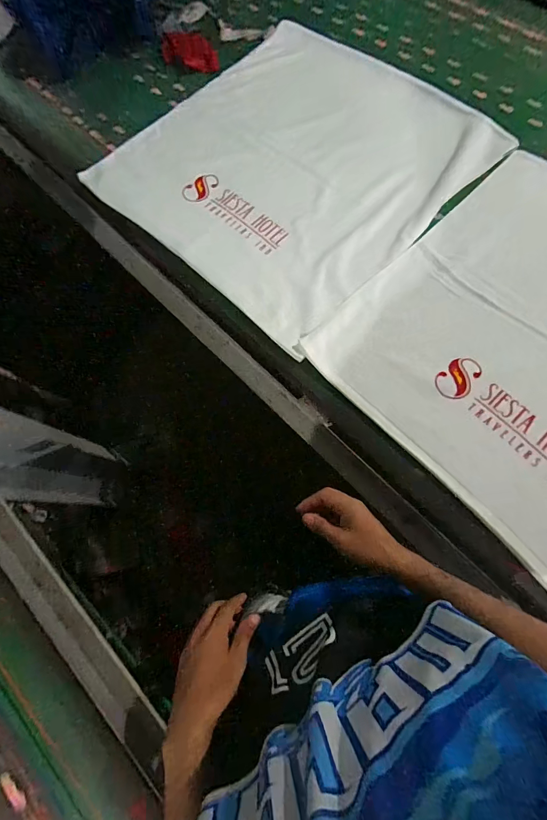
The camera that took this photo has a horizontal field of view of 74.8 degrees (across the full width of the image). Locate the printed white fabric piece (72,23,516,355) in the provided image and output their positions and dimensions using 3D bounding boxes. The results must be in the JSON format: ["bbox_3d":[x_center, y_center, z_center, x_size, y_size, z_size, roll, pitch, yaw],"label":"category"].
[{"bbox_3d":[0.032,-0.596,0.839,0.722,0.024,0.741,41,79,14],"label":"printed white fabric piece"}]

